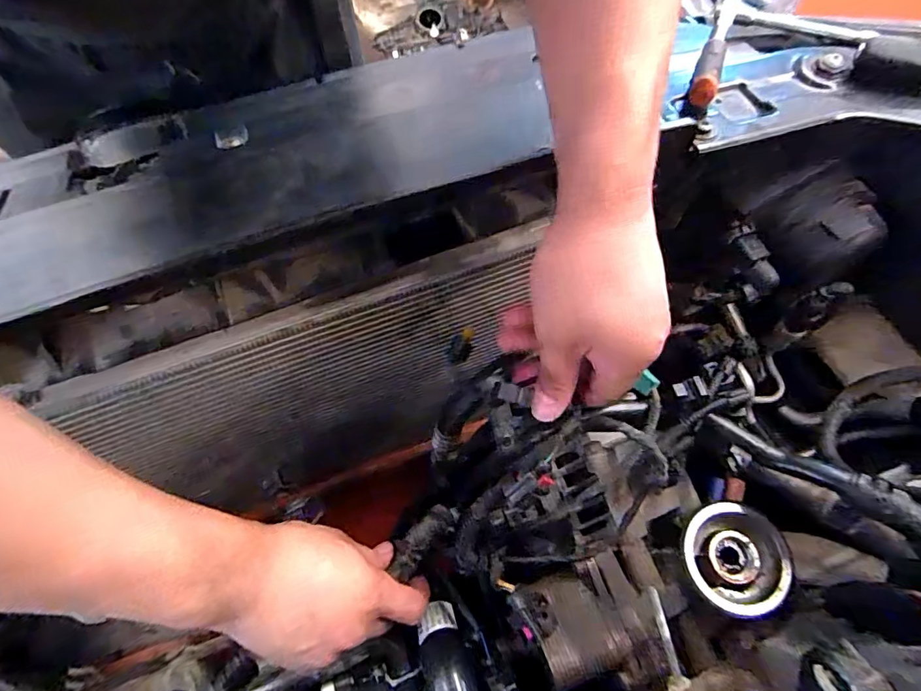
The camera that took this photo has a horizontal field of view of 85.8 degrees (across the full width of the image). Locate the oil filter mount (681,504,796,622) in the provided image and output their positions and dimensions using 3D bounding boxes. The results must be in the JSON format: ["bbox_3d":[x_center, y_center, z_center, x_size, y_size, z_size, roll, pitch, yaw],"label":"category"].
[{"bbox_3d":[0.199,0.155,0.362,0.070,0.023,0.073,23,67,11],"label":"oil filter mount"}]

